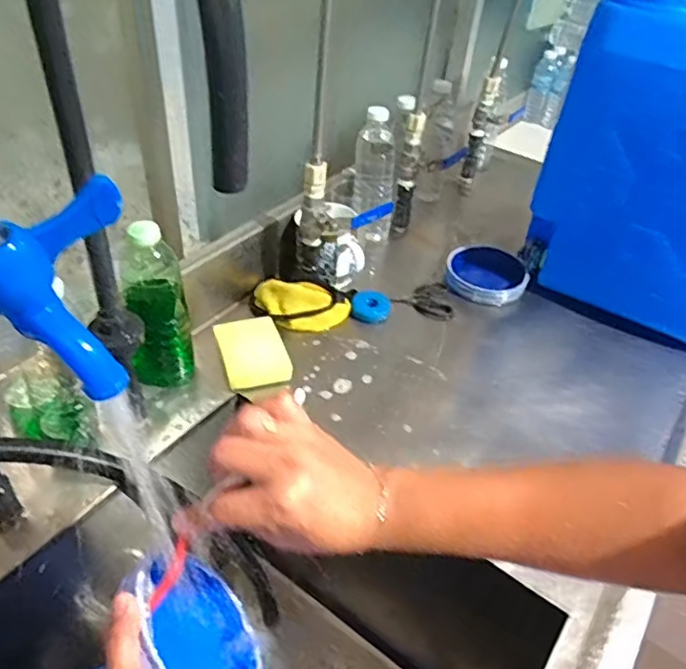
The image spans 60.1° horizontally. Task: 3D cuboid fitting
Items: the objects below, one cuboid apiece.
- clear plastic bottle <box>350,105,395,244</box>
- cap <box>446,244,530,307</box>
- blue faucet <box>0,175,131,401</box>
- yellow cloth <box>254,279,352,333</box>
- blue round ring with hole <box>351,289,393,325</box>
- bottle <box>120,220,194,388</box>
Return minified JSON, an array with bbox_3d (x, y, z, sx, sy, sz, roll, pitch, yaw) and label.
[{"bbox_3d":[0.050,-0.235,0.913,0.065,0.199,0.056,7,41,2],"label":"clear plastic bottle"},{"bbox_3d":[0.218,-0.090,0.904,0.117,0.034,0.114,3,41,-2],"label":"cap"},{"bbox_3d":[-0.125,-0.019,0.263,0.050,0.087,0.042,4,41,-2],"label":"blue faucet"},{"bbox_3d":[-0.057,-0.047,0.813,0.136,0.053,0.076,6,41,1],"label":"yellow cloth"},{"bbox_3d":[0.040,-0.040,0.836,0.054,0.023,0.047,7,41,2],"label":"blue round ring with hole"},{"bbox_3d":[-0.211,-0.029,0.665,0.070,0.207,0.046,-10,43,-17],"label":"bottle"}]

